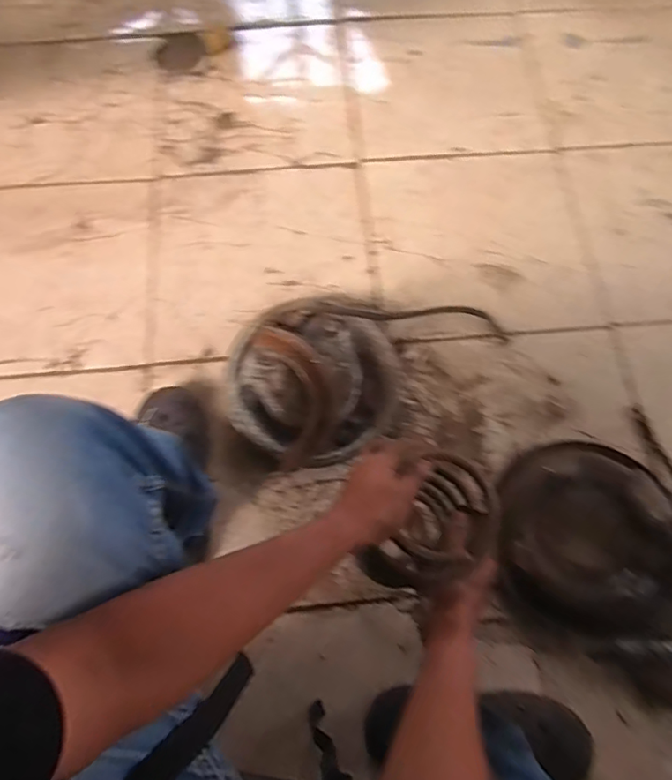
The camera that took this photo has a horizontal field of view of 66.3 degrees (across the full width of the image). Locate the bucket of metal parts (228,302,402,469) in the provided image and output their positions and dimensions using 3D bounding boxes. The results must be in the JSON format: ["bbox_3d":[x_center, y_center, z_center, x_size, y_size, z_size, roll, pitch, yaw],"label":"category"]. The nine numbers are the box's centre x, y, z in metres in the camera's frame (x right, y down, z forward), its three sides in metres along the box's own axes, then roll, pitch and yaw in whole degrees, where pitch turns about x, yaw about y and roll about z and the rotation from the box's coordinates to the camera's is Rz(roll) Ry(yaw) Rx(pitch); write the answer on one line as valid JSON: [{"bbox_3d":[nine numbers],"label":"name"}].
[{"bbox_3d":[-0.037,-0.015,0.853,0.257,0.070,0.271,0,70,-1],"label":"bucket of metal parts"}]

